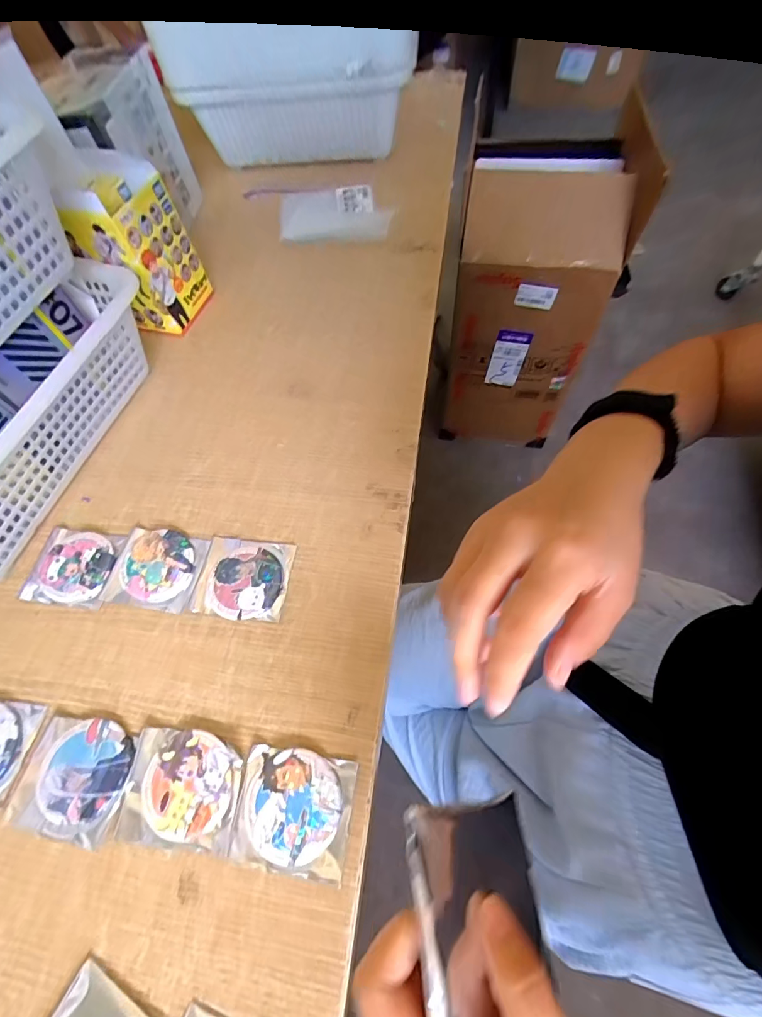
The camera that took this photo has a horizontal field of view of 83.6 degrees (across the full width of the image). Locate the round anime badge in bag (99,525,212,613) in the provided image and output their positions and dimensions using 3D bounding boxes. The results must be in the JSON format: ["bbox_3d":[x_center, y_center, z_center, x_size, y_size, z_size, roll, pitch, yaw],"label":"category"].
[{"bbox_3d":[-0.198,0.052,0.375,0.078,0.009,0.069,7,62,8],"label":"round anime badge in bag"}]

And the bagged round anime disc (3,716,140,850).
[{"bbox_3d":[-0.216,0.189,0.302,0.076,0.007,0.071,9,62,9],"label":"bagged round anime disc"}]

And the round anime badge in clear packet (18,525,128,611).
[{"bbox_3d":[-0.280,0.050,0.382,0.082,0.008,0.068,6,62,7],"label":"round anime badge in clear packet"}]

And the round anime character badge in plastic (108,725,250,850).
[{"bbox_3d":[-0.137,0.192,0.296,0.079,0.008,0.066,3,61,6],"label":"round anime character badge in plastic"}]

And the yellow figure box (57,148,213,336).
[{"bbox_3d":[-0.272,-0.287,0.483,0.085,0.151,0.100,14,63,11],"label":"yellow figure box"}]

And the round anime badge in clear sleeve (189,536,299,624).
[{"bbox_3d":[-0.119,0.059,0.366,0.079,0.009,0.070,5,62,7],"label":"round anime badge in clear sleeve"}]

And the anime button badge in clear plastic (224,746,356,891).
[{"bbox_3d":[-0.059,0.201,0.286,0.076,0.008,0.067,6,62,8],"label":"anime button badge in clear plastic"}]

